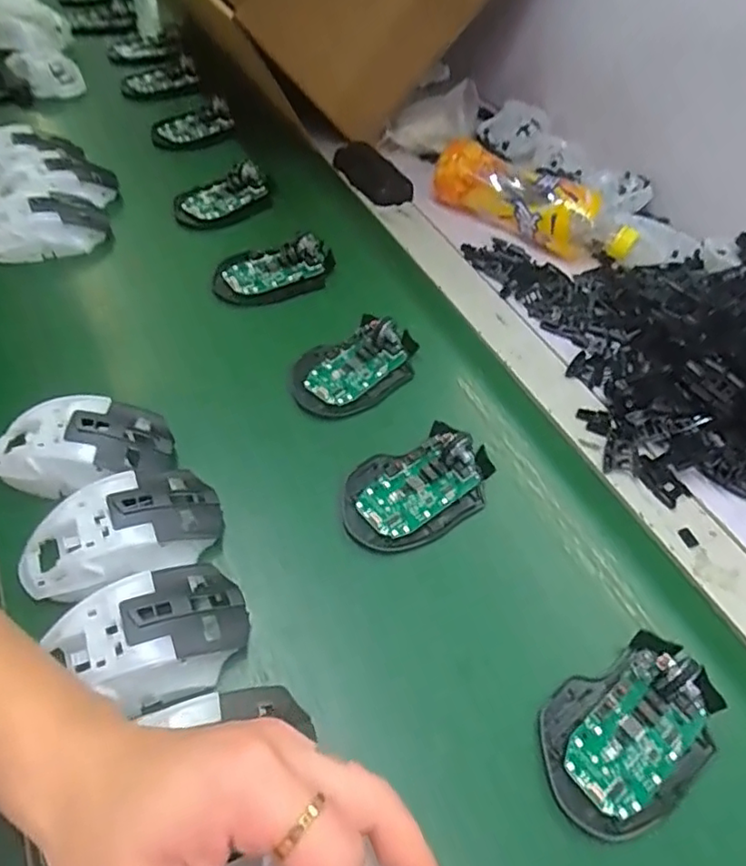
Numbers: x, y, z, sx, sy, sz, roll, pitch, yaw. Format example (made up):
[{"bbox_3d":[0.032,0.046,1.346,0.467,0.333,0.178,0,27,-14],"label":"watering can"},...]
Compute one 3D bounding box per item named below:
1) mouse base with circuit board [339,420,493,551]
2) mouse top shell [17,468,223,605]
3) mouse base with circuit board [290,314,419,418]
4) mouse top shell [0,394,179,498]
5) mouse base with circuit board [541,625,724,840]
[{"bbox_3d":[0.033,0.035,0.415,0.114,0.029,0.071,-24,58,-23],"label":"mouse base with circuit board"},{"bbox_3d":[-0.153,0.059,0.359,0.114,0.030,0.062,-22,57,-22],"label":"mouse top shell"},{"bbox_3d":[-0.010,-0.060,0.483,0.113,0.025,0.069,-34,62,-28],"label":"mouse base with circuit board"},{"bbox_3d":[-0.194,0.010,0.392,0.114,0.030,0.067,-7,53,-11],"label":"mouse top shell"},{"bbox_3d":[0.146,0.162,0.327,0.113,0.027,0.072,-28,59,-25],"label":"mouse base with circuit board"}]

